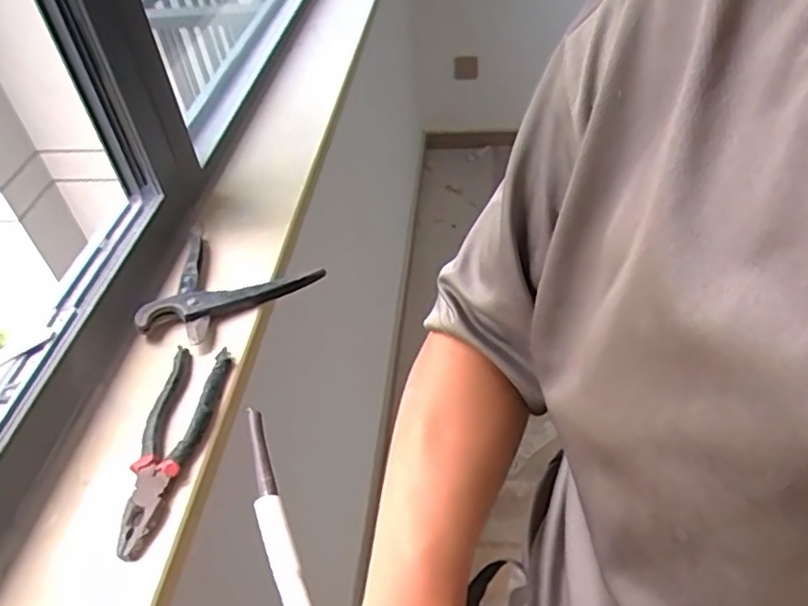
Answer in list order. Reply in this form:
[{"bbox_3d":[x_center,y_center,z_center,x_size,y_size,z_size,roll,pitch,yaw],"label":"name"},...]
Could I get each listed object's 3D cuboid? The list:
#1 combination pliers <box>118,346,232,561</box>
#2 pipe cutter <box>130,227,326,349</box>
[{"bbox_3d":[-0.198,0.116,0.526,0.049,0.019,0.193,2,44,8],"label":"combination pliers"},{"bbox_3d":[-0.192,-0.010,0.655,0.167,0.034,0.148,14,47,20],"label":"pipe cutter"}]

